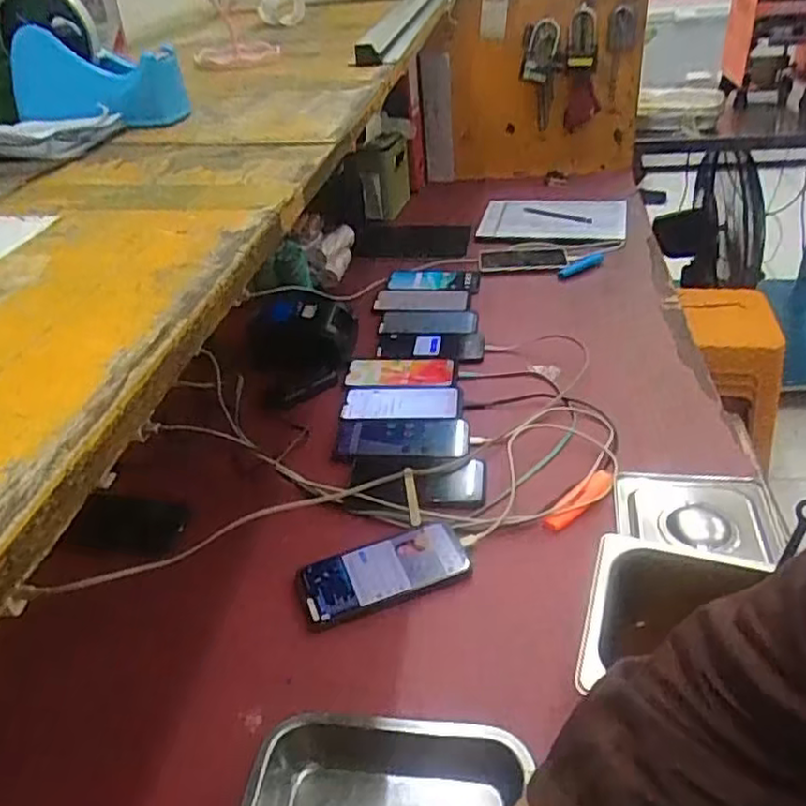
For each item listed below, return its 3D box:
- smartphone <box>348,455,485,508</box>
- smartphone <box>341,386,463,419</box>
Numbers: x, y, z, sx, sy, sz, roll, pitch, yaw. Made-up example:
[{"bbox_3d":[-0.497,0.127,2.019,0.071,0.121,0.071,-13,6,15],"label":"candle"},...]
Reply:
[{"bbox_3d":[0.018,0.089,0.814,0.157,0.009,0.084,1,35,6],"label":"smartphone"},{"bbox_3d":[-0.002,-0.002,0.952,0.166,0.005,0.069,0,35,5],"label":"smartphone"}]

